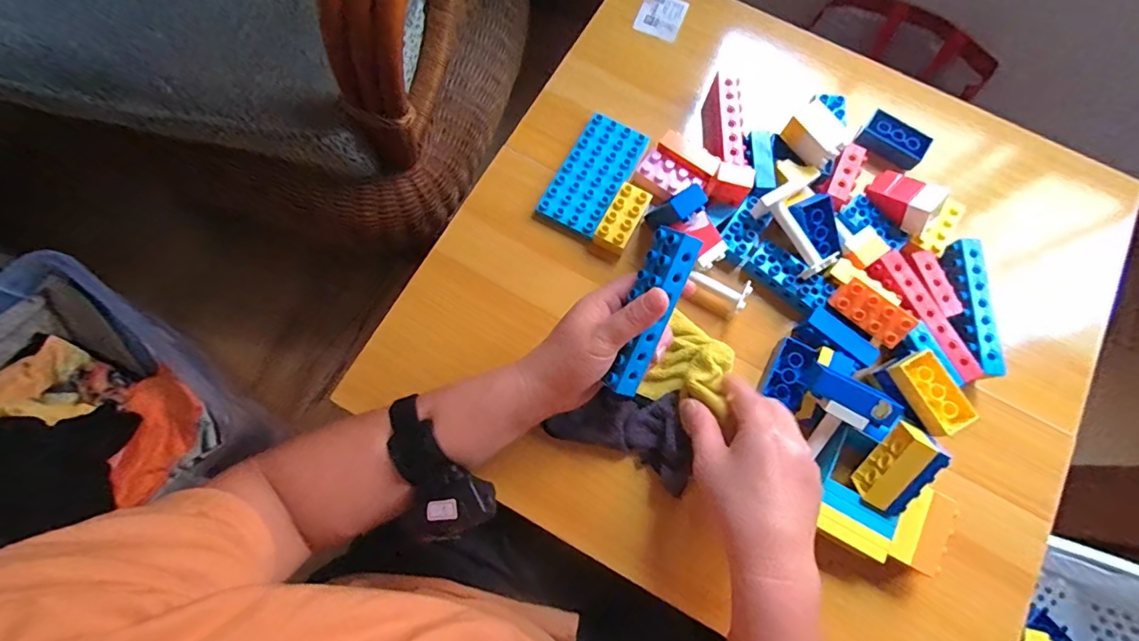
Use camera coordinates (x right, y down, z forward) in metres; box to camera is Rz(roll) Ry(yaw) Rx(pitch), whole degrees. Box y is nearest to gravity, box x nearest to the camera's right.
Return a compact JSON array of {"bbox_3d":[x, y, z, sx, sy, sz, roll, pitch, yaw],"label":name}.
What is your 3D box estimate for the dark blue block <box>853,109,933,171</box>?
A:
[{"bbox_3d":[0.331,-0.185,0.510,0.063,0.021,0.034,32,76,7],"label":"dark blue block"}]

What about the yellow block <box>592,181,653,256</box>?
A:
[{"bbox_3d":[0.051,-0.097,0.477,0.032,0.017,0.064,30,76,7],"label":"yellow block"}]

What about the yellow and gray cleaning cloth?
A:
[{"bbox_3d":[0.070,0.055,0.426,0.118,0.052,0.143,25,75,6],"label":"yellow and gray cleaning cloth"}]

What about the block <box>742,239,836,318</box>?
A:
[{"bbox_3d":[0.202,-0.039,0.464,0.075,0.019,0.035,39,77,9],"label":"block"}]

